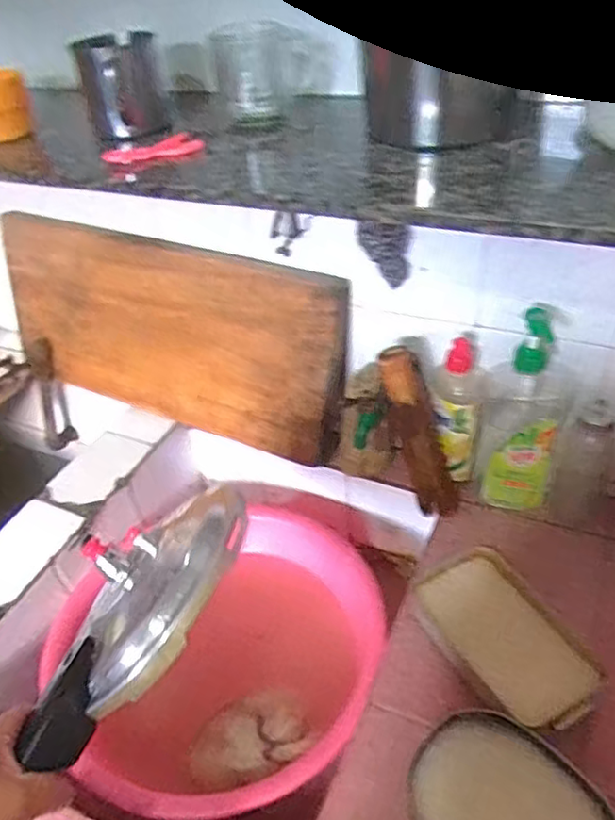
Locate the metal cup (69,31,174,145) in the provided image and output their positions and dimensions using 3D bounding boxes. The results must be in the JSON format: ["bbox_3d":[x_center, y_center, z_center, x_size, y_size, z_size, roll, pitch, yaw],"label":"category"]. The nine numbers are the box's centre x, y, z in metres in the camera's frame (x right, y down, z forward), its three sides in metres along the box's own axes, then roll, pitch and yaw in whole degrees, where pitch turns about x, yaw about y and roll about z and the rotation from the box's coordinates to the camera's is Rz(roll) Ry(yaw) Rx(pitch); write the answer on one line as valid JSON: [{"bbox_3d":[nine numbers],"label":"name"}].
[{"bbox_3d":[-0.195,-0.348,0.670,0.090,0.093,0.092,-13,40,-8],"label":"metal cup"}]

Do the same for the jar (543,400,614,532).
[{"bbox_3d":[0.331,0.063,0.752,0.059,0.164,0.064,-4,40,3],"label":"jar"}]

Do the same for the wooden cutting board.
[{"bbox_3d":[-0.216,-0.116,0.926,0.569,0.271,0.046,15,28,21],"label":"wooden cutting board"}]

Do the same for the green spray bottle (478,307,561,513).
[{"bbox_3d":[0.259,0.006,0.747,0.094,0.253,0.072,9,42,17],"label":"green spray bottle"}]

